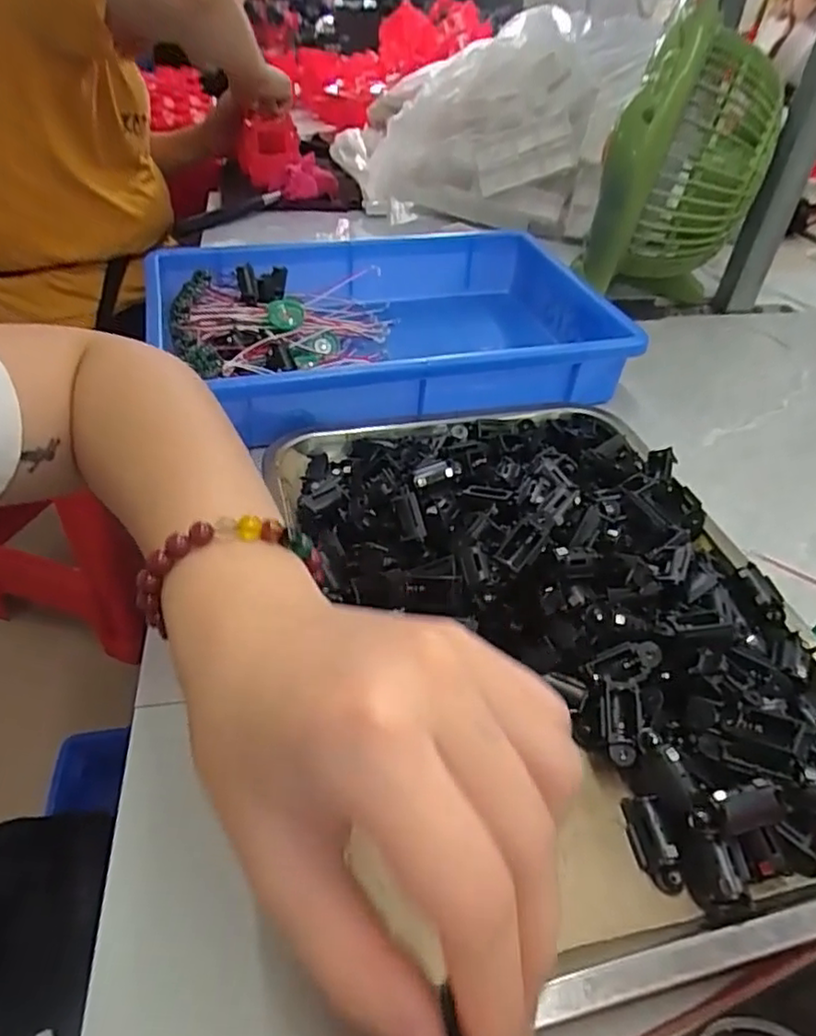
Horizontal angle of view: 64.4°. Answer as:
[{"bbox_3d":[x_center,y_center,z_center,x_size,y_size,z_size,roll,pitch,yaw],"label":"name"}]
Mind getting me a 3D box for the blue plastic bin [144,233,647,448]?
[{"bbox_3d":[-0.017,-0.159,0.550,0.348,0.075,0.247,-8,43,-12],"label":"blue plastic bin"}]

